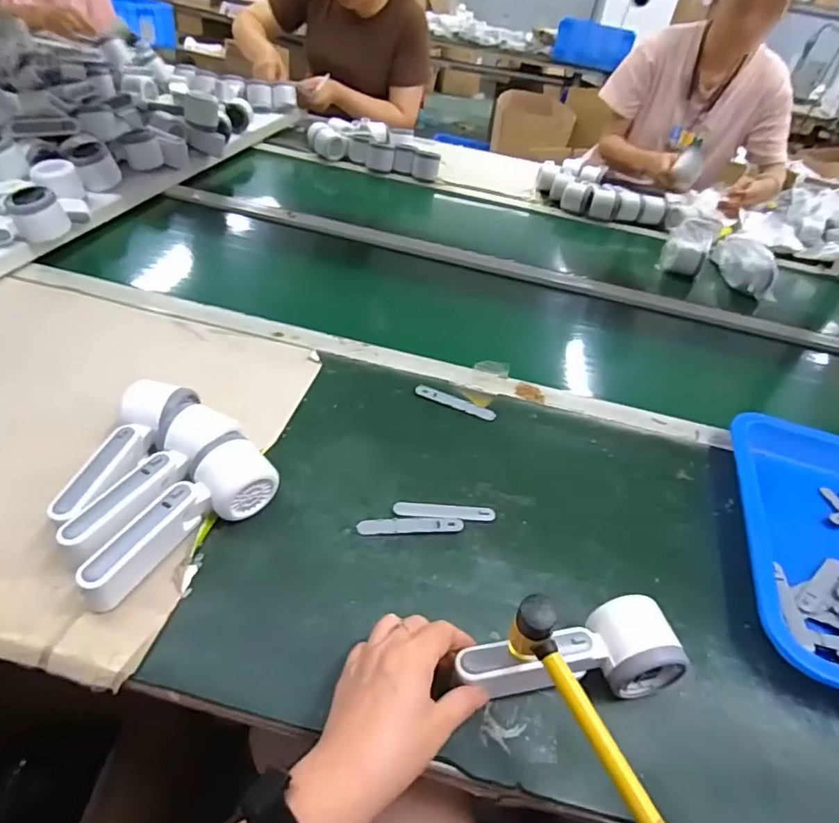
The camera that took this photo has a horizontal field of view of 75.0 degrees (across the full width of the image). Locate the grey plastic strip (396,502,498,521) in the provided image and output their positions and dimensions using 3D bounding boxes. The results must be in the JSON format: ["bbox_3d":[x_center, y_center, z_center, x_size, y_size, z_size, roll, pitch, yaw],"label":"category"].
[{"bbox_3d":[0.024,0.095,0.515,0.094,0.009,0.018,4,40,-8],"label":"grey plastic strip"}]

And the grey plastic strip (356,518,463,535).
[{"bbox_3d":[-0.007,0.104,0.496,0.095,0.005,0.014,1,40,-11],"label":"grey plastic strip"}]

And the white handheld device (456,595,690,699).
[{"bbox_3d":[0.105,0.177,0.398,0.162,0.047,0.054,-3,43,-11],"label":"white handheld device"}]

